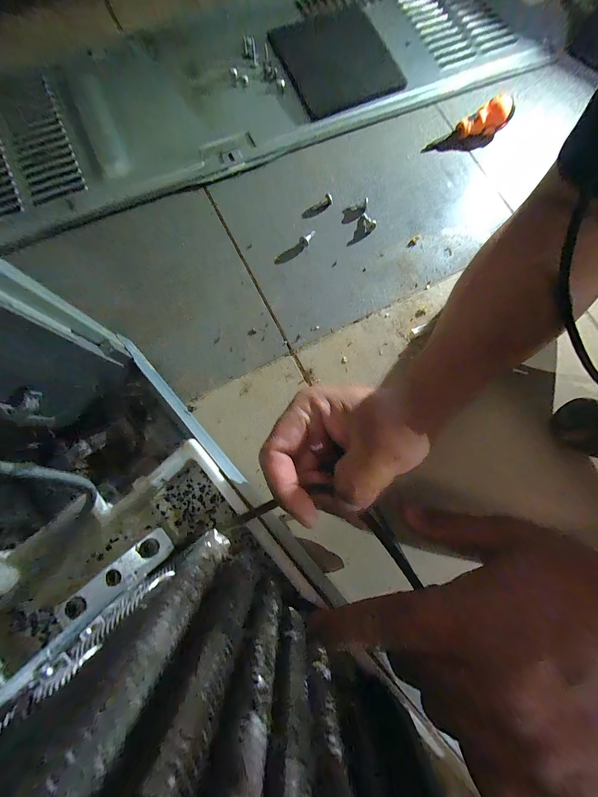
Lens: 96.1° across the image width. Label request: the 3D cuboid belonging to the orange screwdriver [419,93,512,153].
[{"bbox_3d":[0.193,-0.310,0.308,0.100,0.020,0.020,-21,79,8],"label":"orange screwdriver"}]

